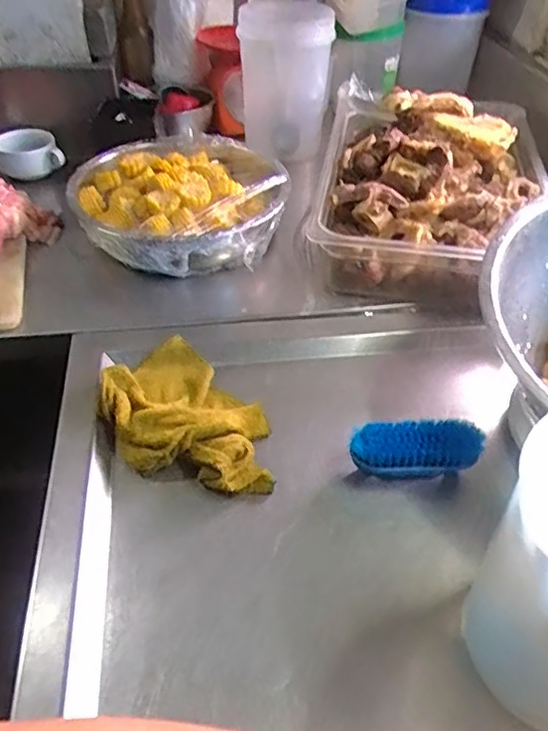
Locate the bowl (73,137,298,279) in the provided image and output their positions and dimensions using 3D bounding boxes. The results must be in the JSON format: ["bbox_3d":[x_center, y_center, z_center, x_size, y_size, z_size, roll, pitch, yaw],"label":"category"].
[{"bbox_3d":[-0.137,-0.246,0.865,0.292,0.096,0.317,1,43,-1],"label":"bowl"}]

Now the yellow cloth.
[{"bbox_3d":[-0.090,0.055,0.607,0.225,0.046,0.145,34,52,31],"label":"yellow cloth"}]

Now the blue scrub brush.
[{"bbox_3d":[0.141,0.087,0.574,0.135,0.050,0.050,-5,43,-7],"label":"blue scrub brush"}]

